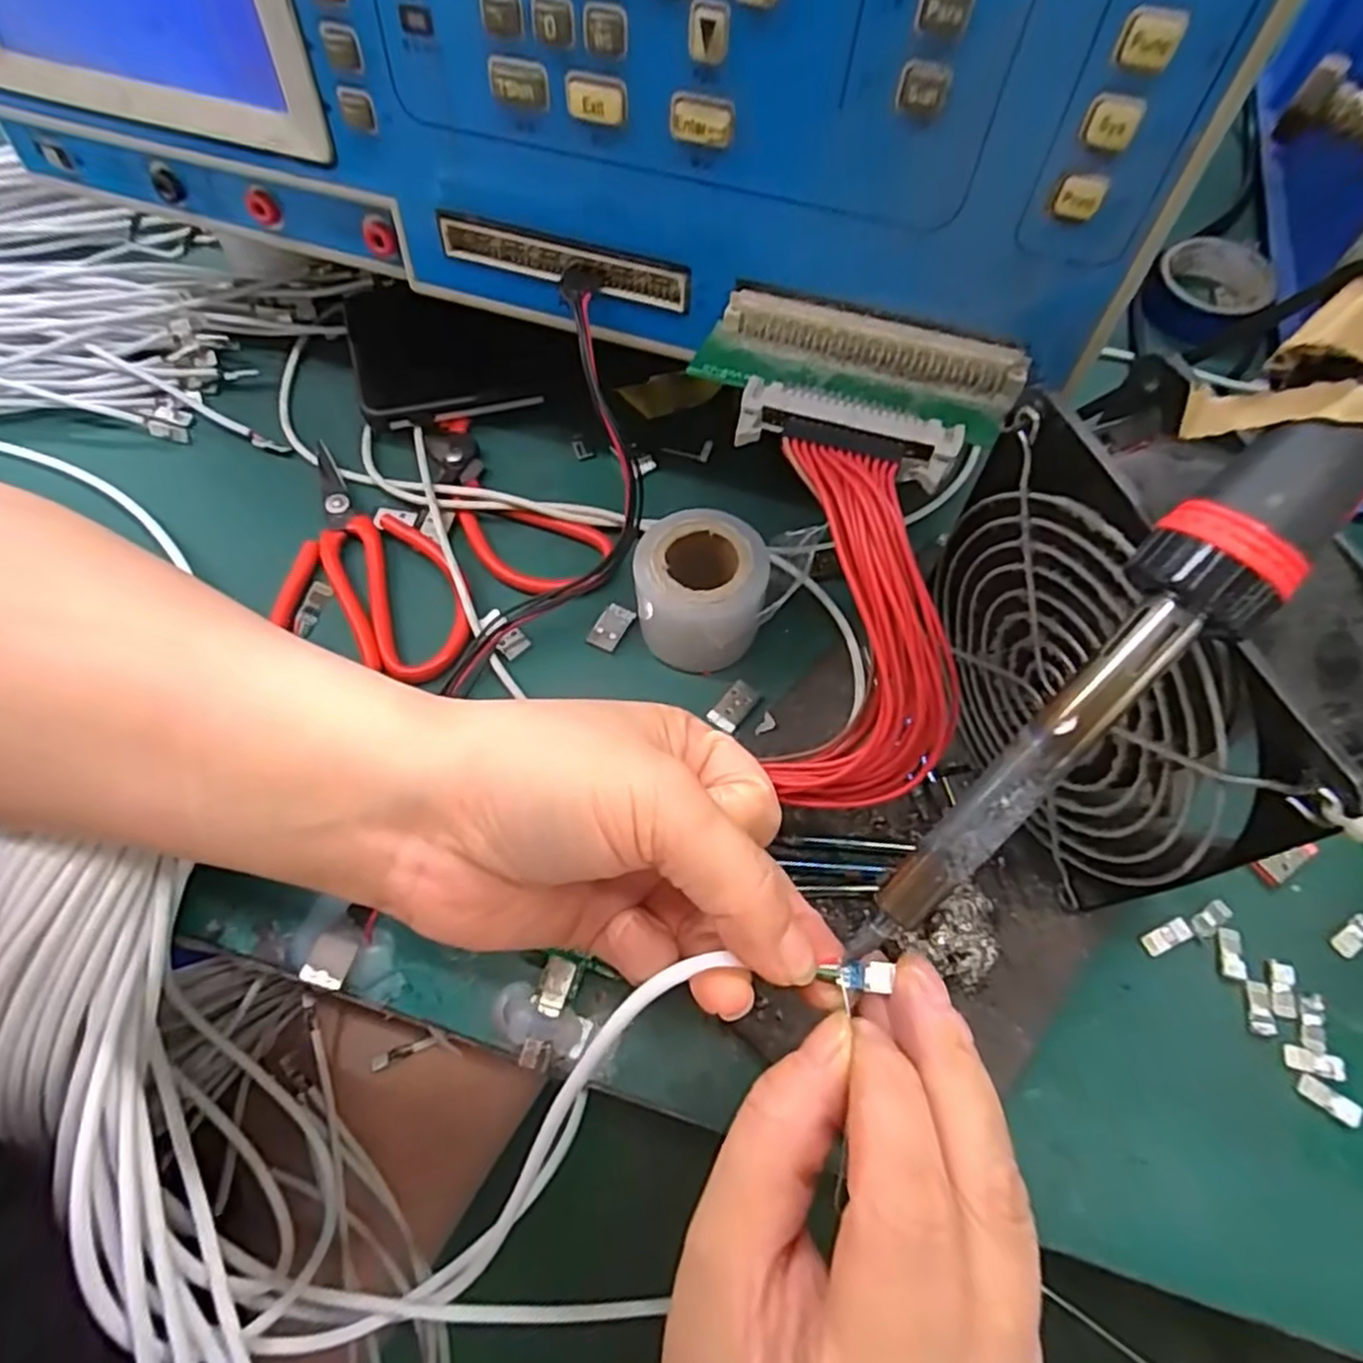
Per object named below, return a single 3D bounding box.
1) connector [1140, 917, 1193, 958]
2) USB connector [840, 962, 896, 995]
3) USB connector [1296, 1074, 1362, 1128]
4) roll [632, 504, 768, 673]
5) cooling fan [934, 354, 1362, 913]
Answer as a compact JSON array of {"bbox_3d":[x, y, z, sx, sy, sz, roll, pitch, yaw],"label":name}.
[{"bbox_3d":[0.159,0.083,0.233,0.017,0.004,0.007,-22,66,-10],"label":"connector"},{"bbox_3d":[0.043,0.069,0.166,0.011,0.004,0.006,2,65,1],"label":"USB connector"},{"bbox_3d":[0.193,0.125,0.212,0.015,0.004,0.007,34,69,15],"label":"USB connector"},{"bbox_3d":[0.007,-0.034,0.269,0.046,0.039,0.047,0,64,0],"label":"roll"},{"bbox_3d":[0.120,-0.001,0.206,0.054,0.122,0.119,-13,65,-6],"label":"cooling fan"}]

